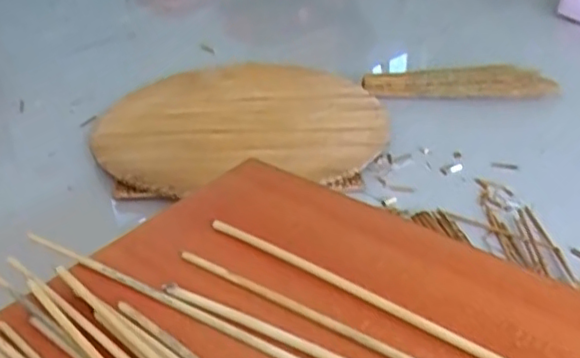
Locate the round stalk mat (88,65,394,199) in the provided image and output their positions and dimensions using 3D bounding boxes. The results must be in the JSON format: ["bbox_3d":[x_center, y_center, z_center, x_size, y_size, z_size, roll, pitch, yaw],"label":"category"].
[{"bbox_3d":[-0.098,-0.140,1.299,0.555,0.042,0.548,-2,34,1],"label":"round stalk mat"}]

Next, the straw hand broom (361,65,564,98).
[{"bbox_3d":[0.372,-0.215,1.381,0.406,0.060,0.050,1,34,5],"label":"straw hand broom"}]

